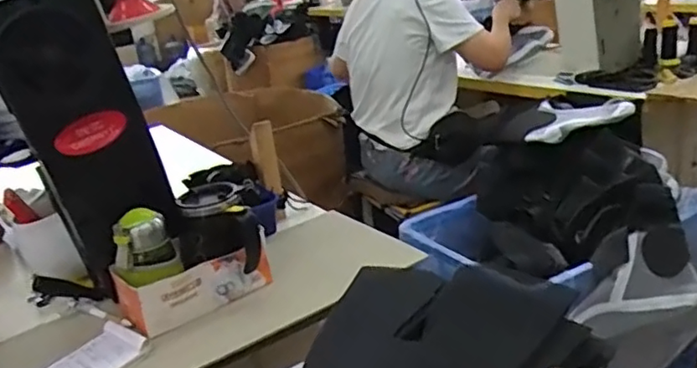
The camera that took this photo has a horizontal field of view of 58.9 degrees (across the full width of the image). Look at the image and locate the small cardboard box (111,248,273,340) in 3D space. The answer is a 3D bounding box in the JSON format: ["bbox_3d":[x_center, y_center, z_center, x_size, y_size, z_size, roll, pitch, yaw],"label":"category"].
[{"bbox_3d":[-0.205,0.128,0.830,0.194,0.065,0.086,-20,24,-30],"label":"small cardboard box"}]

